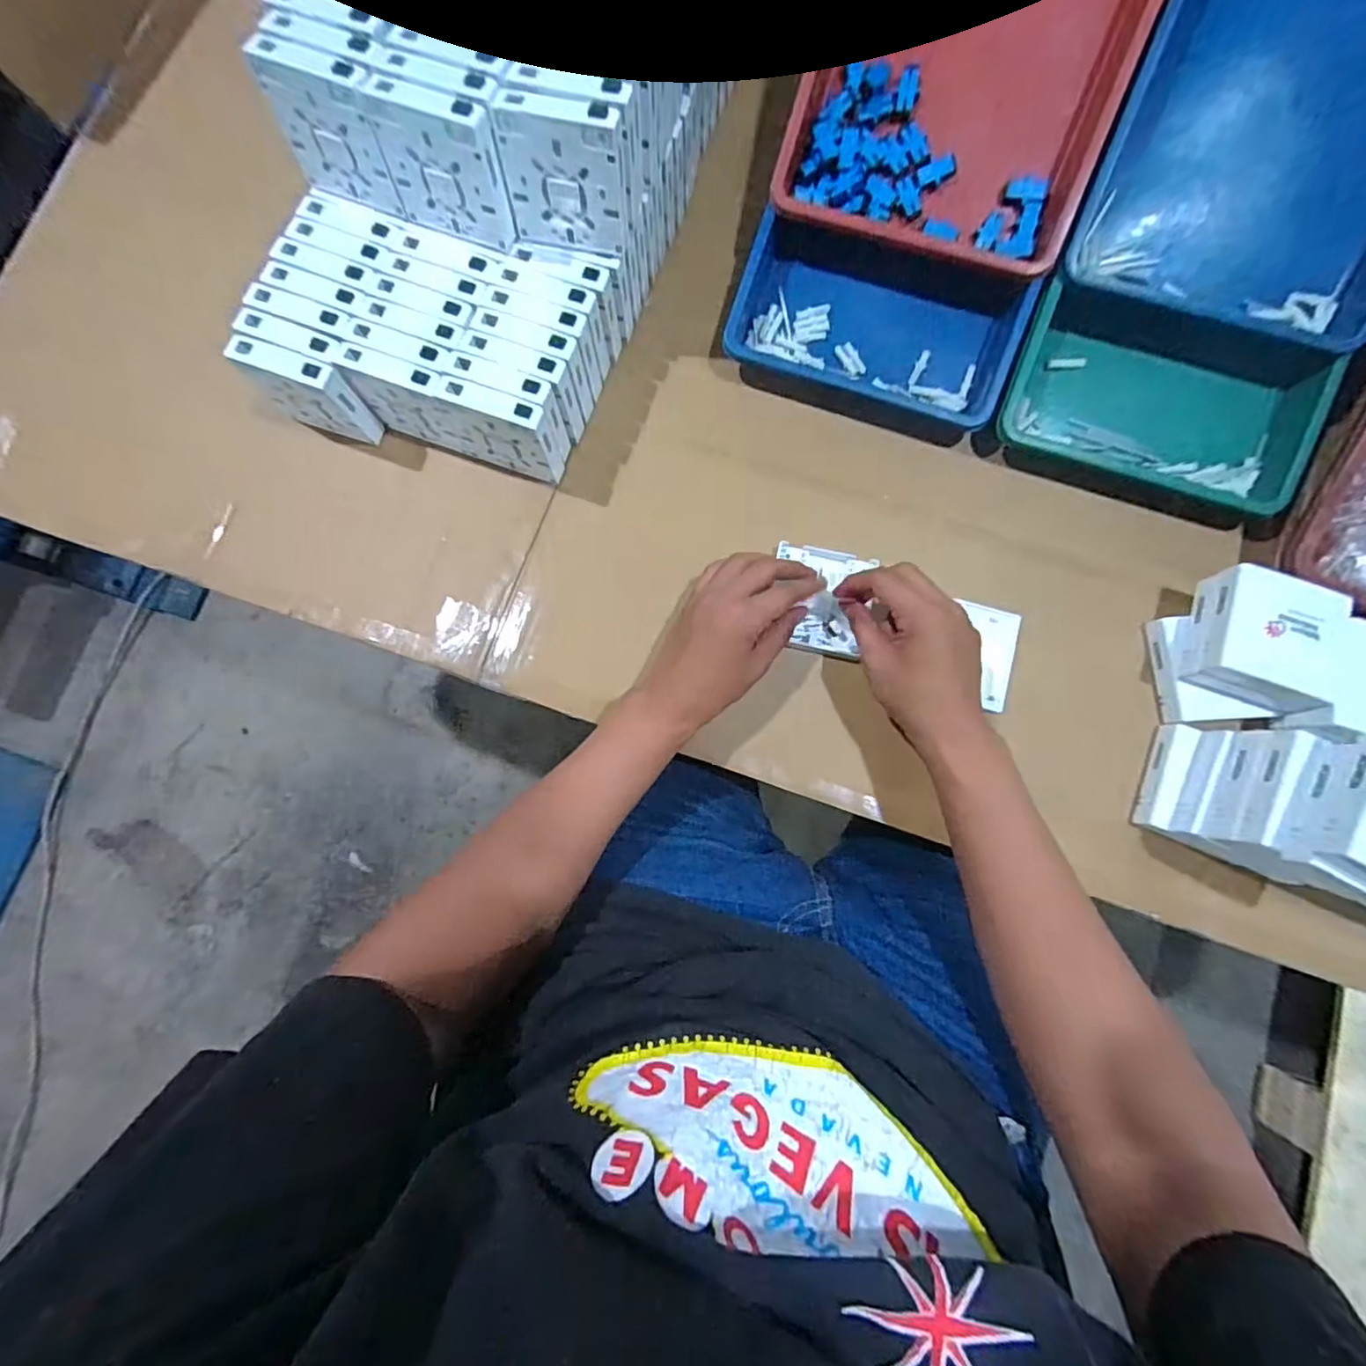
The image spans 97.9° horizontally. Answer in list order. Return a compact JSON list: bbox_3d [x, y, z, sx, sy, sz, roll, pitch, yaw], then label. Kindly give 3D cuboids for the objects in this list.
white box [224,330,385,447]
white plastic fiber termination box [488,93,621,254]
[{"bbox_3d":[-0.320,-0.246,0.510,0.098,0.096,0.026,20,82,4],"label":"white box"},{"bbox_3d":[-0.087,-0.364,0.430,0.086,0.092,0.024,7,81,2],"label":"white plastic fiber termination box"}]

